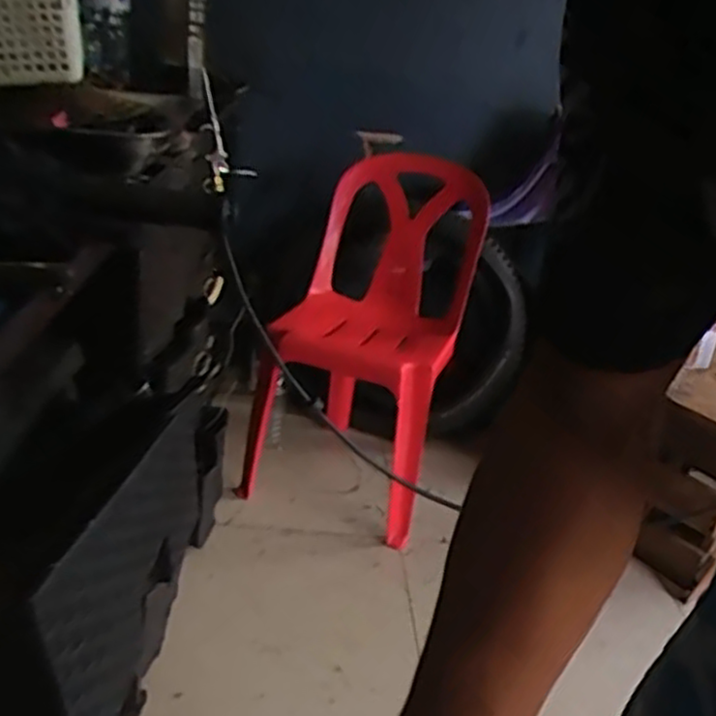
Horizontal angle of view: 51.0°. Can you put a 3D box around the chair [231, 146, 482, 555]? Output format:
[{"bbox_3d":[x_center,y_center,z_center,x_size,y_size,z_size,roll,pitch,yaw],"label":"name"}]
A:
[{"bbox_3d":[0.031,-0.074,1.827,0.412,0.749,0.528,14,24,15],"label":"chair"}]

